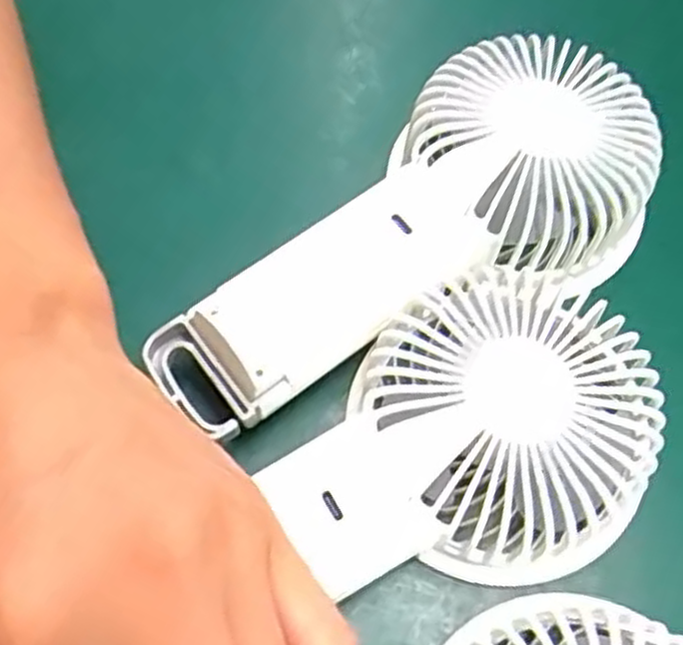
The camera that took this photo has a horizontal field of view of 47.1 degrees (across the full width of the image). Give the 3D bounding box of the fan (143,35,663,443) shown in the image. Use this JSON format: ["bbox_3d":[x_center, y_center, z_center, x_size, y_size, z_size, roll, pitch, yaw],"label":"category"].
[{"bbox_3d":[0.022,-0.029,0.242,0.167,0.042,0.079,-33,70,-16],"label":"fan"}]

